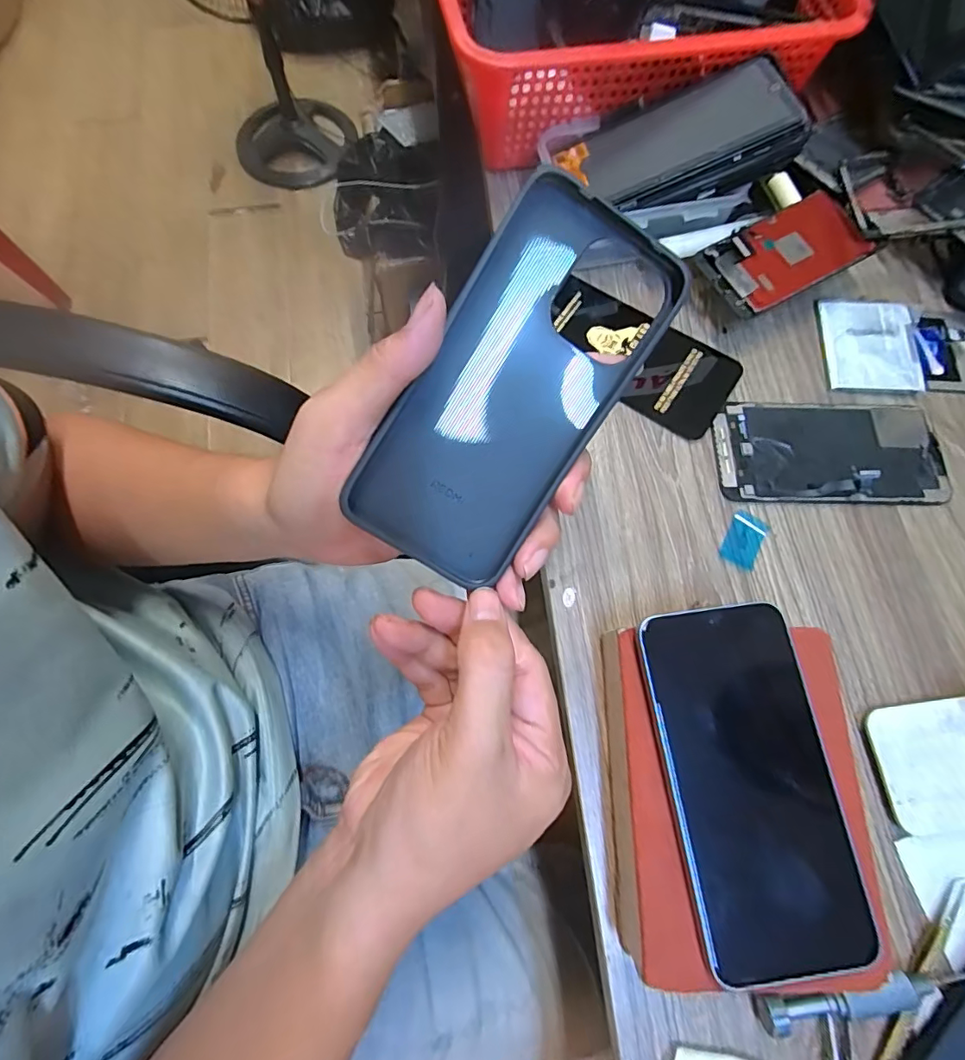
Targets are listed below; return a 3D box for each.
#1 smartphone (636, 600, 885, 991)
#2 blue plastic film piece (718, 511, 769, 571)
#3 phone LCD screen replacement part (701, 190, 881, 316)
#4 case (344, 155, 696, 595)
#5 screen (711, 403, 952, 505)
[{"bbox_3d":[0.130,0.119,0.249,0.080,0.009,0.161,-6,72,-3],"label":"smartphone"},{"bbox_3d":[0.171,0.006,0.335,0.023,0.004,0.037,30,74,8],"label":"blue plastic film piece"},{"bbox_3d":[0.217,-0.196,0.368,0.115,0.011,0.062,-28,74,-10],"label":"phone LCD screen replacement part"},{"bbox_3d":[0.012,-0.058,0.223,0.077,0.012,0.164,31,98,-13],"label":"case"},{"bbox_3d":[0.238,-0.055,0.351,0.154,0.013,0.074,0,72,-1],"label":"screen"}]

